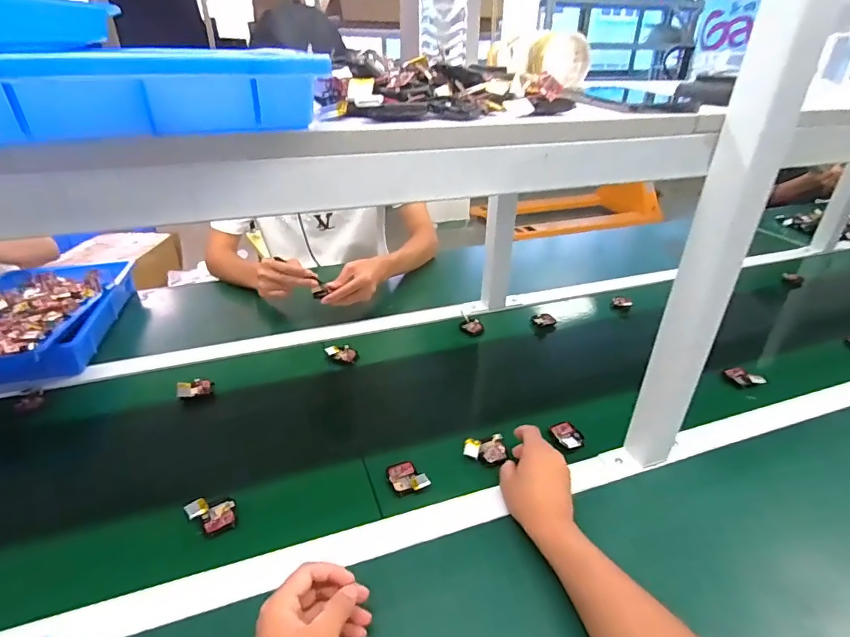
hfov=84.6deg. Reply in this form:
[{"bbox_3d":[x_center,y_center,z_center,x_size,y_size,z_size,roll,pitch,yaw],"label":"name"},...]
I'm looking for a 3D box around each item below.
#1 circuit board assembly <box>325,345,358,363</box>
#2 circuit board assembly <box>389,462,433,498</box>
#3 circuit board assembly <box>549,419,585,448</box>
[{"bbox_3d":[-0.144,0.060,0.811,0.051,0.015,0.029,18,35,27],"label":"circuit board assembly"},{"bbox_3d":[-0.022,0.198,0.579,0.040,0.009,0.049,-16,35,-26],"label":"circuit board assembly"},{"bbox_3d":[0.198,0.159,0.643,0.037,0.013,0.054,-8,32,-13],"label":"circuit board assembly"}]

